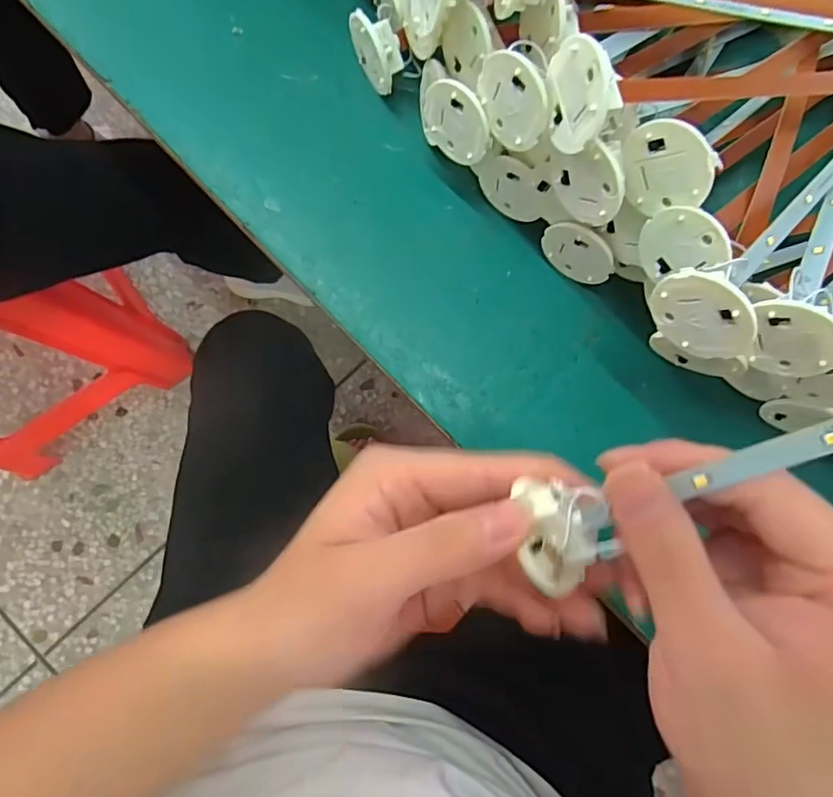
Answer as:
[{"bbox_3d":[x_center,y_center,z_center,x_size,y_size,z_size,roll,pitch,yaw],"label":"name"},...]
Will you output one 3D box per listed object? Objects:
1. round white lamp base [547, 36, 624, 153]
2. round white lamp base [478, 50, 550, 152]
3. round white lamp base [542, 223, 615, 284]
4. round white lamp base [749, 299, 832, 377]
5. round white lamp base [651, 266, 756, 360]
[{"bbox_3d":[0.061,-0.115,0.207,0.011,0.035,0.036,-11,82,-5],"label":"round white lamp base"},{"bbox_3d":[0.040,-0.125,0.232,0.009,0.035,0.038,-37,85,-8],"label":"round white lamp base"},{"bbox_3d":[0.081,-0.073,0.281,0.038,0.039,0.006,38,81,3],"label":"round white lamp base"},{"bbox_3d":[0.142,-0.022,0.210,0.036,0.034,0.009,36,81,3],"label":"round white lamp base"},{"bbox_3d":[0.107,-0.031,0.208,0.008,0.038,0.038,-42,86,-8],"label":"round white lamp base"}]

